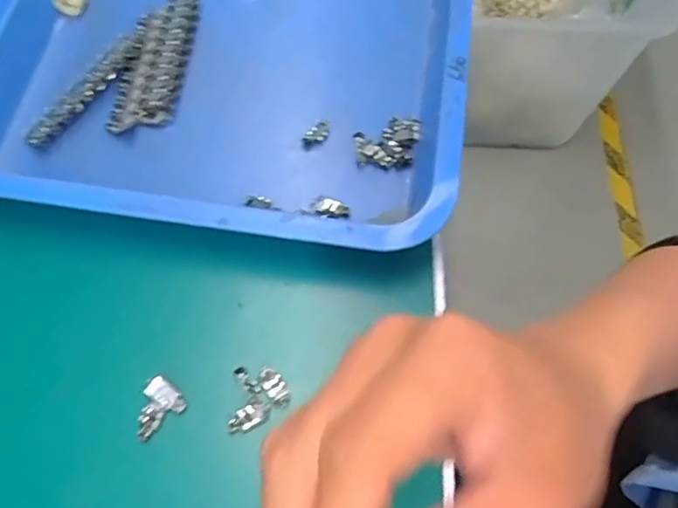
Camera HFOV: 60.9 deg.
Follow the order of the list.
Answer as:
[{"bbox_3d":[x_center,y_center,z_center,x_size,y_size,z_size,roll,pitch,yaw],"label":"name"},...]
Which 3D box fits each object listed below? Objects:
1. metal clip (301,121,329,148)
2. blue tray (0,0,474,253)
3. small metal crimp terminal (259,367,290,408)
[{"bbox_3d":[-0.016,-0.085,0.407,0.014,0.005,0.023,36,70,15],"label":"metal clip"},{"bbox_3d":[-0.075,-0.210,0.463,0.357,0.057,0.446,9,65,4],"label":"blue tray"},{"bbox_3d":[-0.038,0.079,0.341,0.012,0.005,0.024,-37,71,-16],"label":"small metal crimp terminal"}]

